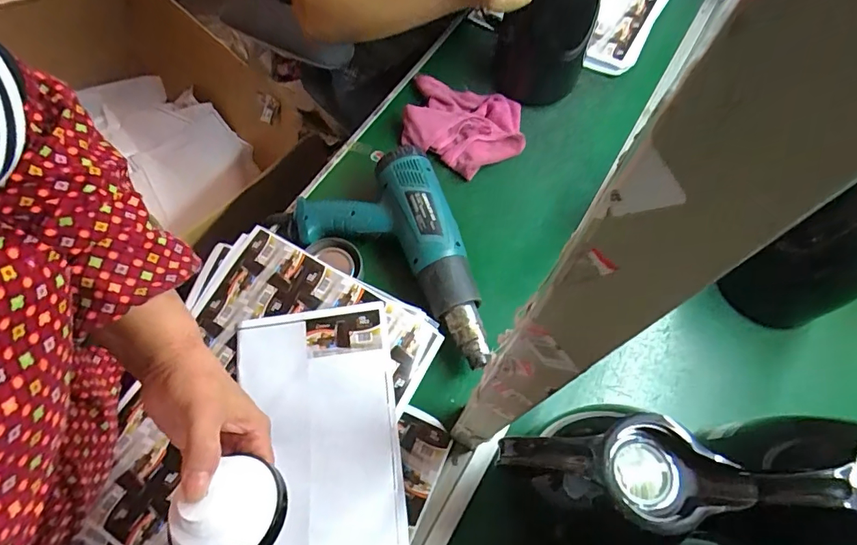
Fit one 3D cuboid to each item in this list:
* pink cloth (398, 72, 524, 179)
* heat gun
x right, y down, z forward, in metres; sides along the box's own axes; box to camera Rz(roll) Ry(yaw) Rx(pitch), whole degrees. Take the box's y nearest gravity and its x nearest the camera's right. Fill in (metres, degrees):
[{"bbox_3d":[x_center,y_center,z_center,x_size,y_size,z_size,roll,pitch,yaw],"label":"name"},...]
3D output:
[{"bbox_3d":[0.049,-0.208,0.674,0.171,0.032,0.150,16,67,4],"label":"pink cloth"},{"bbox_3d":[-0.034,-0.007,0.559,0.177,0.067,0.280,-23,70,-12],"label":"heat gun"}]

